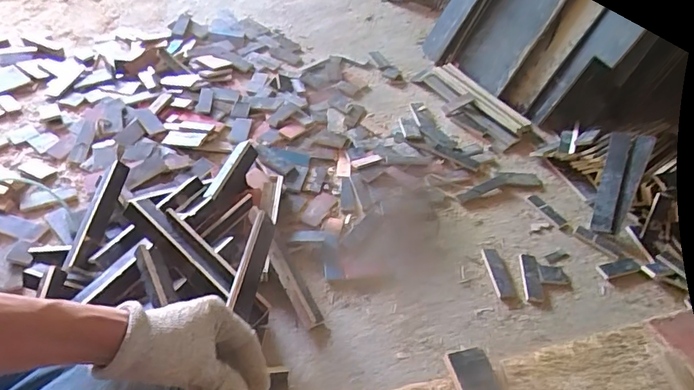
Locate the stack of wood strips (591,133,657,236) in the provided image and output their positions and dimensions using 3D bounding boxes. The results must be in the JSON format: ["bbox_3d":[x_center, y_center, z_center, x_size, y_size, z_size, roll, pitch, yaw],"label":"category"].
[{"bbox_3d":[0.910,-0.045,1.635,0.118,0.065,0.384,22,70,17],"label":"stack of wood strips"}]

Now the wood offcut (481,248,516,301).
[{"bbox_3d":[0.455,0.233,1.466,0.059,0.009,0.188,1,45,-8],"label":"wood offcut"}]

